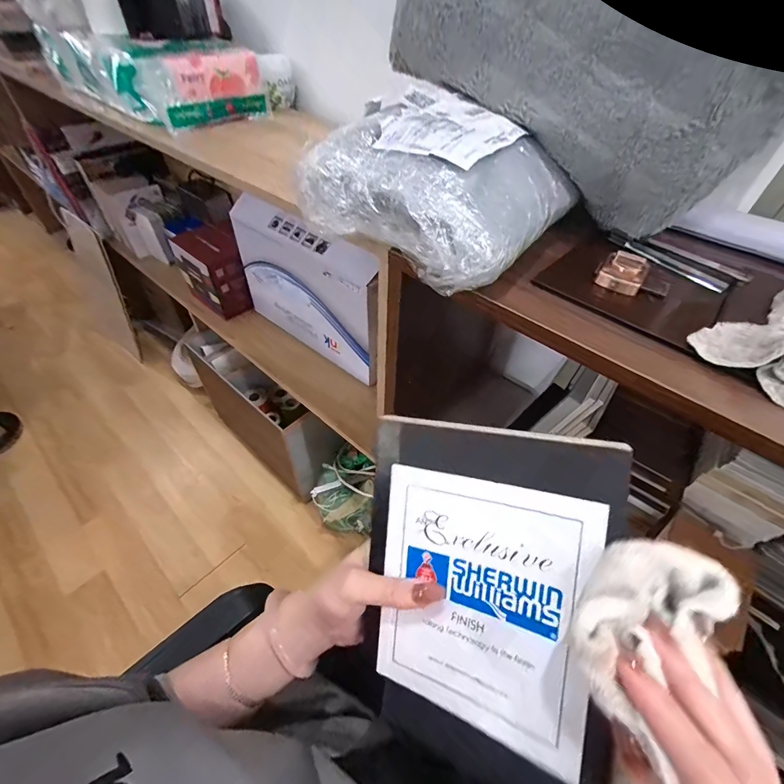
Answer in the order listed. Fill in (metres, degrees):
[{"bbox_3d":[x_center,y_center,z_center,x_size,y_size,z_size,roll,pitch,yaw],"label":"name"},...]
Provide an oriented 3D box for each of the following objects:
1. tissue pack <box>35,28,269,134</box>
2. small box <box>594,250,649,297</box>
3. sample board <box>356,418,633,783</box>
[{"bbox_3d":[-0.398,-0.575,0.690,0.252,0.092,0.201,27,53,20],"label":"tissue pack"},{"bbox_3d":[0.212,-0.110,0.344,0.039,0.023,0.031,31,54,23],"label":"small box"},{"bbox_3d":[0.051,0.132,0.230,0.149,0.015,0.214,5,91,25],"label":"sample board"}]

